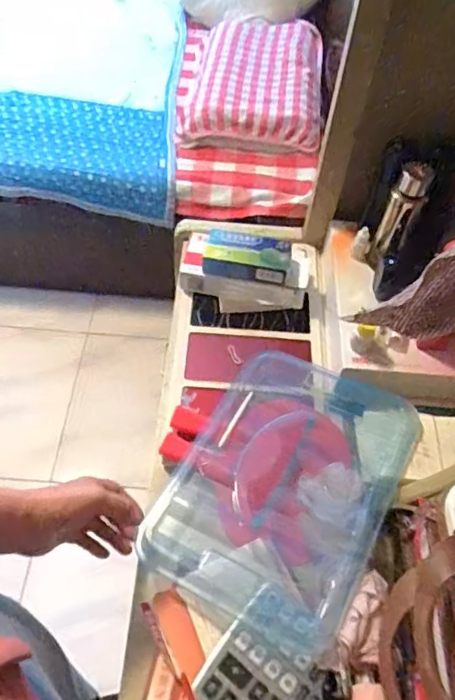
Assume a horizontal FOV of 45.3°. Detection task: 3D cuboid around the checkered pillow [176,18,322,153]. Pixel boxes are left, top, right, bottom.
[{"bbox_3d":[0.098,-0.813,1.612,0.368,0.107,0.598,8,55,2],"label":"checkered pillow"}]

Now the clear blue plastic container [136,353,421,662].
[{"bbox_3d":[0.074,0.153,0.653,0.259,0.067,0.333,27,58,14],"label":"clear blue plastic container"}]

